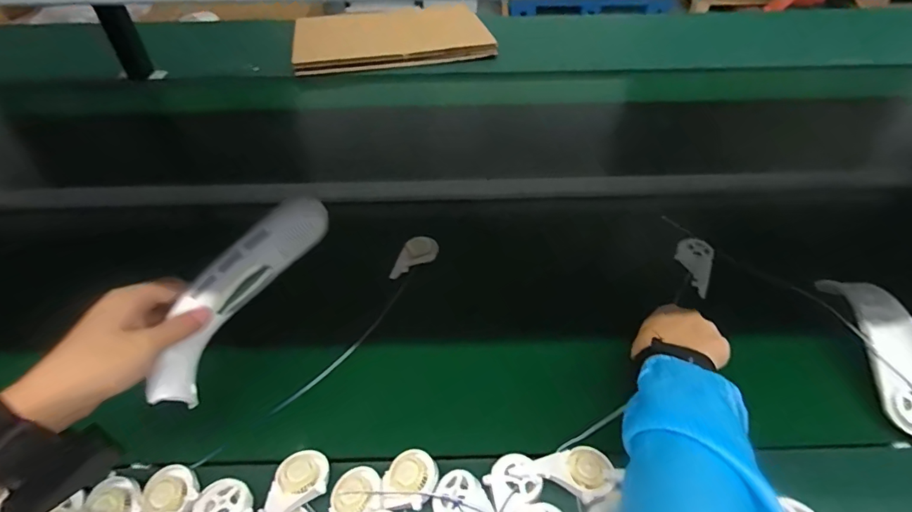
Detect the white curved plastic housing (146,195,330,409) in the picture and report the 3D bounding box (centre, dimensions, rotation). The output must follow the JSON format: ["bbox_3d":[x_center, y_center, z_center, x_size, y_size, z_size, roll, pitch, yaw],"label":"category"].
[{"bbox_3d":[-0.186,0.031,0.406,0.041,0.055,0.195,29,76,26],"label":"white curved plastic housing"}]

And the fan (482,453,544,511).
[{"bbox_3d":[0.049,0.194,0.407,0.046,0.013,0.042,-17,48,-15],"label":"fan"}]

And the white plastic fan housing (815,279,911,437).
[{"bbox_3d":[0.467,0.096,0.509,0.055,0.033,0.195,7,47,8],"label":"white plastic fan housing"}]

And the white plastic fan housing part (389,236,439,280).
[{"bbox_3d":[-0.055,0.003,0.624,0.044,0.015,0.085,15,48,15],"label":"white plastic fan housing part"}]

